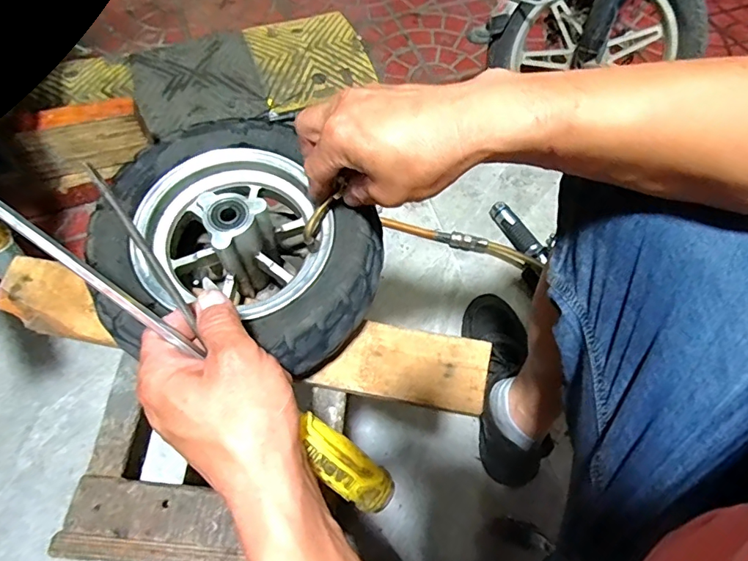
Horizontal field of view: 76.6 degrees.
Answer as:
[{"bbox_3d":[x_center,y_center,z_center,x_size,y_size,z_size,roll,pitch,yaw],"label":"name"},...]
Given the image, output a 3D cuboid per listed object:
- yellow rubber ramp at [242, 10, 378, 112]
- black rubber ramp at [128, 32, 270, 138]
[{"bbox_3d":[-0.147,-0.506,1.078,0.246,0.053,0.285,-18,64,-9],"label":"yellow rubber ramp"},{"bbox_3d":[-0.385,-0.439,1.039,0.254,0.049,0.286,-18,64,-9],"label":"black rubber ramp"}]

